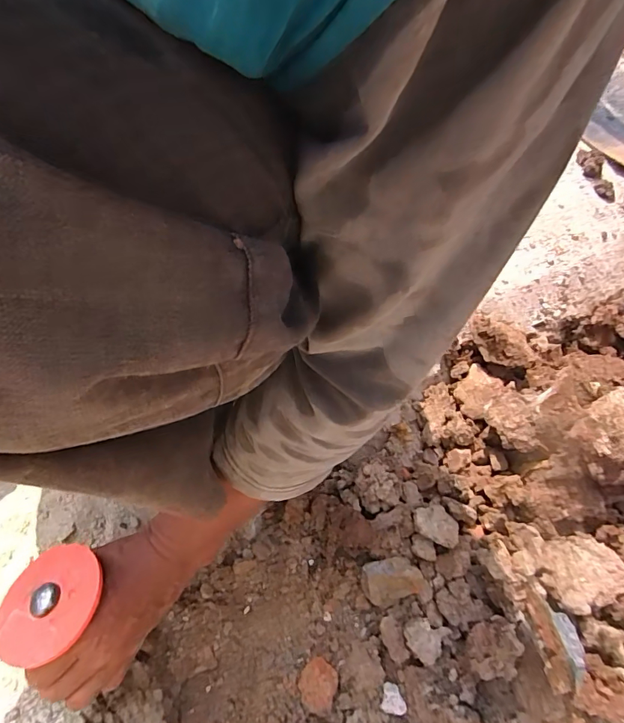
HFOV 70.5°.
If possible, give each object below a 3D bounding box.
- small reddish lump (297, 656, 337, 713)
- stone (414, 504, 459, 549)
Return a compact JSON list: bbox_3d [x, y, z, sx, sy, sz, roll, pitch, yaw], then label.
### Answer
[{"bbox_3d":[0.005,0.310,0.425,0.036,0.016,0.040,16,60,12],"label":"small reddish lump"},{"bbox_3d":[0.131,0.172,0.463,0.033,0.017,0.048,-34,63,-17],"label":"stone"}]

